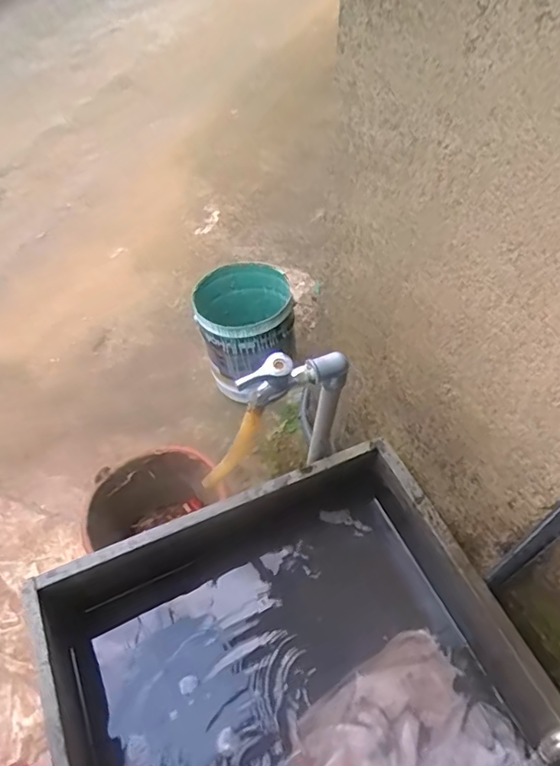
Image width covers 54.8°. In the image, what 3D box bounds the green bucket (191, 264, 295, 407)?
[{"bbox_3d":[-0.103,-0.159,1.682,0.283,0.334,0.311,0,52,0],"label":"green bucket"}]

